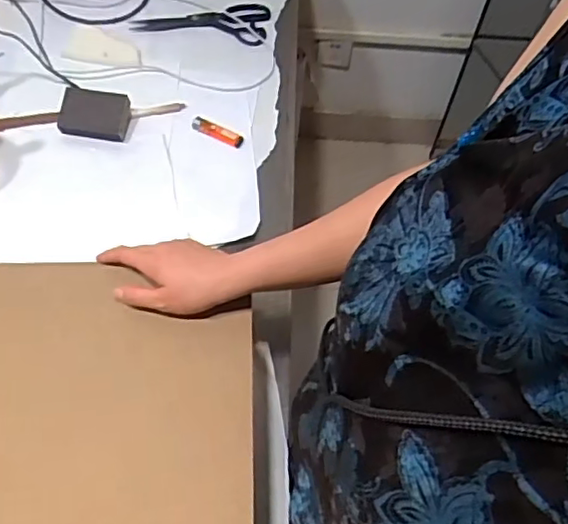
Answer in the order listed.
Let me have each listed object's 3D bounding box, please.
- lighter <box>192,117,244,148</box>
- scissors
[{"bbox_3d":[-0.106,-0.207,0.966,0.087,0.013,0.022,24,61,12],"label":"lighter"},{"bbox_3d":[-0.148,-0.432,1.082,0.236,0.011,0.094,3,59,0],"label":"scissors"}]

